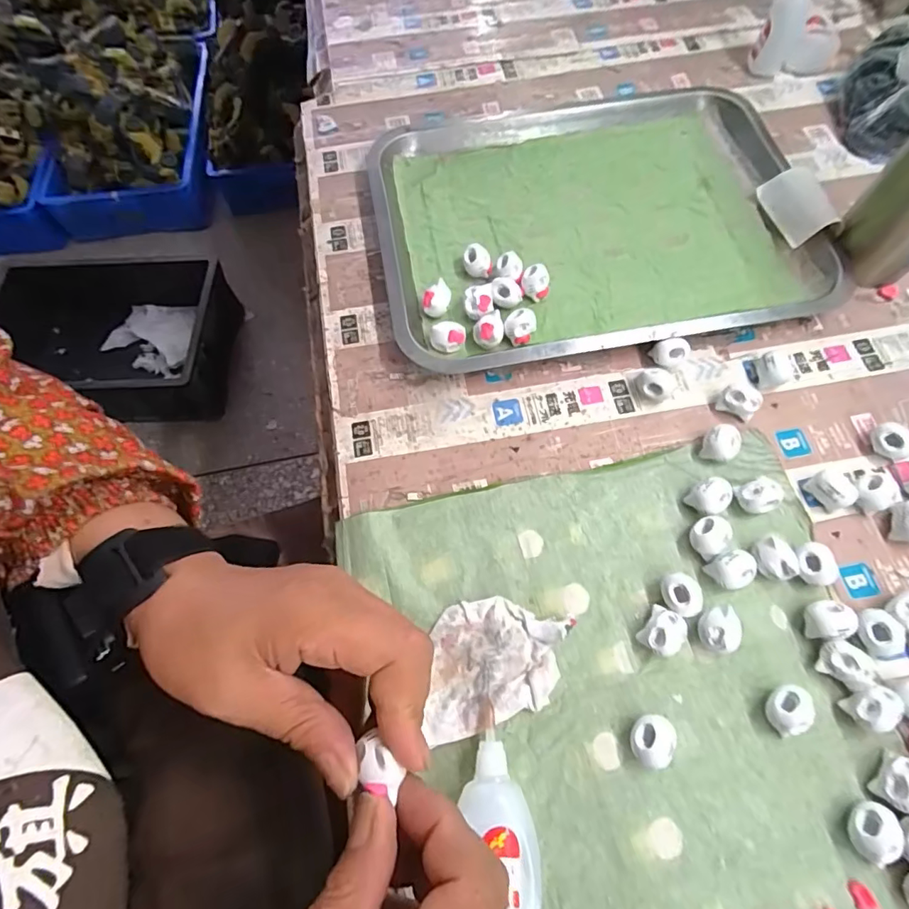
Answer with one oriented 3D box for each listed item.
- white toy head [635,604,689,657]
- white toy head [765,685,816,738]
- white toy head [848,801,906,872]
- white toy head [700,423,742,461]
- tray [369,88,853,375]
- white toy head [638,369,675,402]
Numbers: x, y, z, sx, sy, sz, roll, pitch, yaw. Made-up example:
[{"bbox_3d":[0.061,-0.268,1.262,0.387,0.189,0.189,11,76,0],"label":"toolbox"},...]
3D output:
[{"bbox_3d":[0.123,0.105,0.297,0.021,0.018,0.025,34,72,15],"label":"white toy head"},{"bbox_3d":[0.184,0.141,0.281,0.026,0.020,0.018,-40,71,-14],"label":"white toy head"},{"bbox_3d":[0.213,0.192,0.258,0.017,0.021,0.027,41,74,17],"label":"white toy head"},{"bbox_3d":[0.181,-0.007,0.343,0.023,0.017,0.022,-1,67,1],"label":"white toy head"},{"bbox_3d":[0.111,-0.195,0.422,0.339,0.023,0.261,-9,67,-2],"label":"tray"},{"bbox_3d":[0.145,-0.050,0.365,0.023,0.019,0.020,33,71,15],"label":"white toy head"}]

